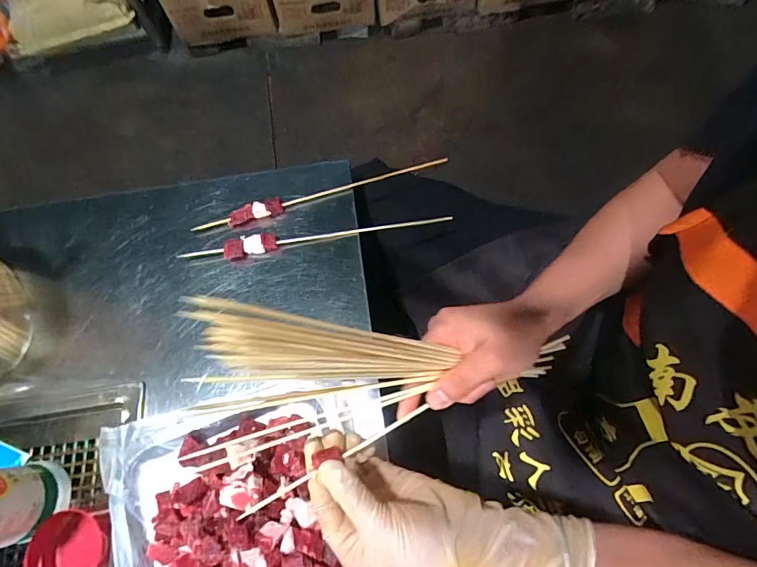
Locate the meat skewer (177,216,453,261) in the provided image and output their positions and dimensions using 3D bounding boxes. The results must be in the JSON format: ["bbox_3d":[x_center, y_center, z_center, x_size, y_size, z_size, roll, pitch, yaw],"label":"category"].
[{"bbox_3d":[-0.063,-0.052,0.438,0.285,0.016,0.025,-9,69,-1],"label":"meat skewer"}]

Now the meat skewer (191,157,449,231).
[{"bbox_3d":[-0.062,-0.104,0.460,0.292,0.016,0.020,-18,70,-4],"label":"meat skewer"}]

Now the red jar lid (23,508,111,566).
[{"bbox_3d":[-0.267,0.233,0.356,0.066,0.028,0.063,-1,69,2],"label":"red jar lid"}]

